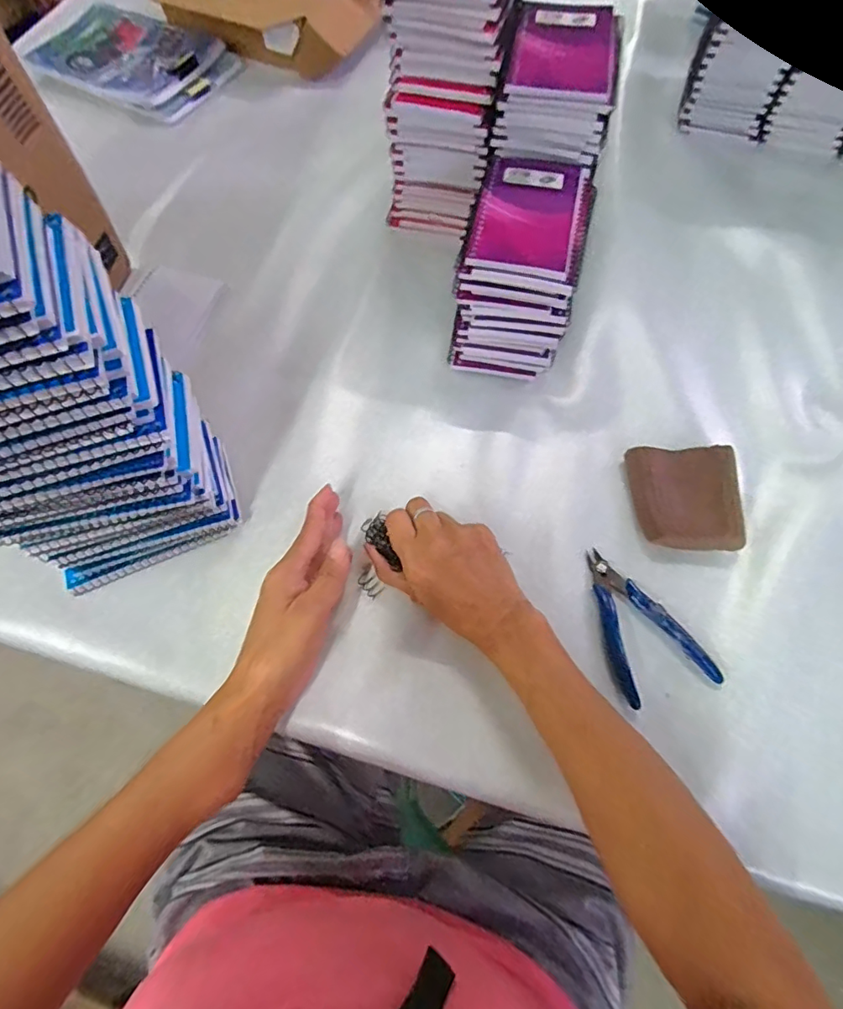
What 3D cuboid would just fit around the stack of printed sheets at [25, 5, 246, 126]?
[{"bbox_3d":[-0.389,-0.576,0.691,0.261,0.038,0.157,22,66,10],"label":"stack of printed sheets"}]

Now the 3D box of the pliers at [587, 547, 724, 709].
[{"bbox_3d":[0.162,0.085,0.392,0.066,0.012,0.113,-16,65,-8],"label":"pliers"}]

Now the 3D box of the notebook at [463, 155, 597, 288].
[{"bbox_3d":[0.095,-0.244,0.442,0.095,0.016,0.142,15,65,7],"label":"notebook"}]

